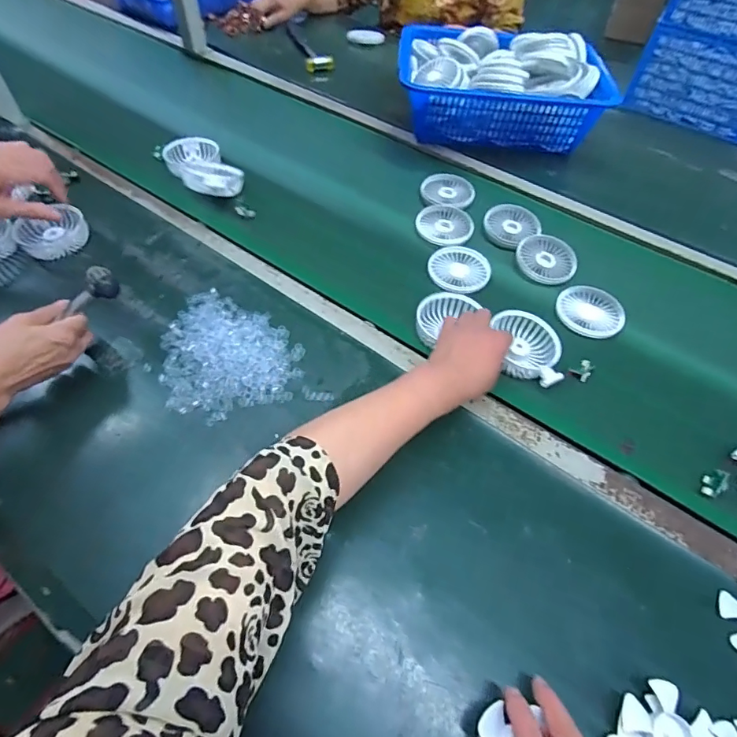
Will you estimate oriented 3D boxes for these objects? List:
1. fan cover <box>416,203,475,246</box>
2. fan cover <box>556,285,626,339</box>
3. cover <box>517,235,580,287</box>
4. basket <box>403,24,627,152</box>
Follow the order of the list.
[{"bbox_3d":[0.123,-0.233,0.749,0.094,0.018,0.094,37,61,22],"label":"fan cover"},{"bbox_3d":[0.304,-0.079,0.636,0.089,0.011,0.081,36,61,21],"label":"fan cover"},{"bbox_3d":[0.268,-0.167,0.699,0.088,0.014,0.088,-29,60,-21],"label":"cover"},{"bbox_3d":[0.246,-0.528,0.875,0.372,0.144,0.231,5,54,2],"label":"basket"}]

